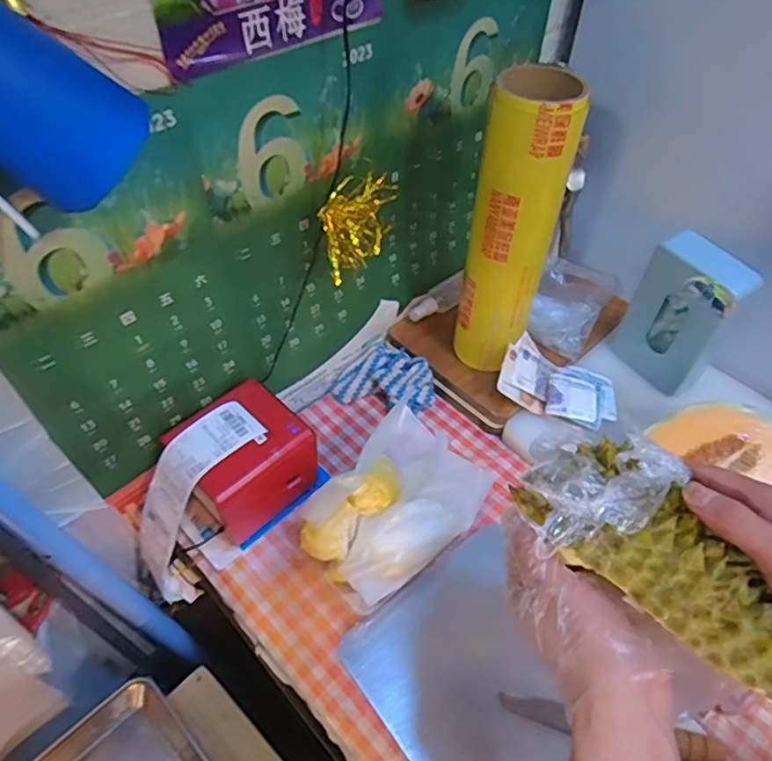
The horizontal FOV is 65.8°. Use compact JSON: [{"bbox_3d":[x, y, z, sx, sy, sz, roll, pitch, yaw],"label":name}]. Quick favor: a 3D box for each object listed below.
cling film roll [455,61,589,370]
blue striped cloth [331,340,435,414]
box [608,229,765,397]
[{"bbox_3d":[0.142,-0.164,0.688,0.093,0.344,0.093,12,51,7],"label":"cling film roll"},{"bbox_3d":[-0.001,-0.010,0.817,0.137,0.042,0.107,8,51,4],"label":"blue striped cloth"},{"bbox_3d":[0.367,-0.076,0.751,0.051,0.188,0.123,-20,54,-17],"label":"box"}]

